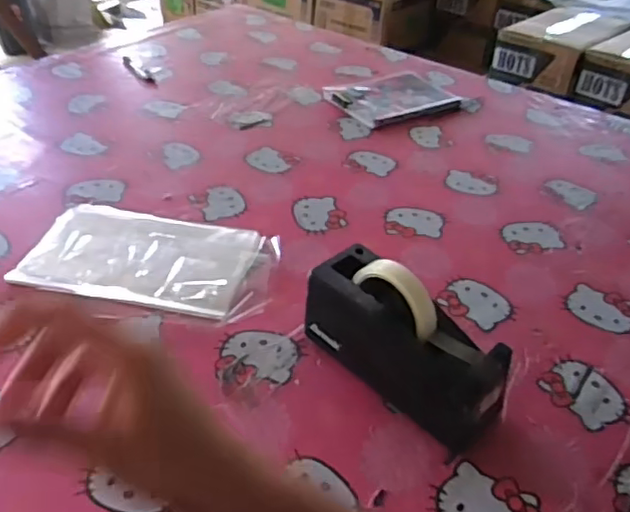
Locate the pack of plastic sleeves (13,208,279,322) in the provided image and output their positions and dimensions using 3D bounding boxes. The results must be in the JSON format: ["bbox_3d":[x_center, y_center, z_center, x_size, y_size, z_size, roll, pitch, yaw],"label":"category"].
[{"bbox_3d":[-0.196,0.000,0.735,0.292,0.018,0.172,10,39,6],"label":"pack of plastic sleeves"}]

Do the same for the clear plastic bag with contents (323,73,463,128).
[{"bbox_3d":[0.152,-0.302,1.154,0.239,0.017,0.164,-19,44,-27],"label":"clear plastic bag with contents"}]

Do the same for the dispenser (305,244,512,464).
[{"bbox_3d":[0.085,0.078,0.584,0.071,0.119,0.202,-28,49,-34],"label":"dispenser"}]

